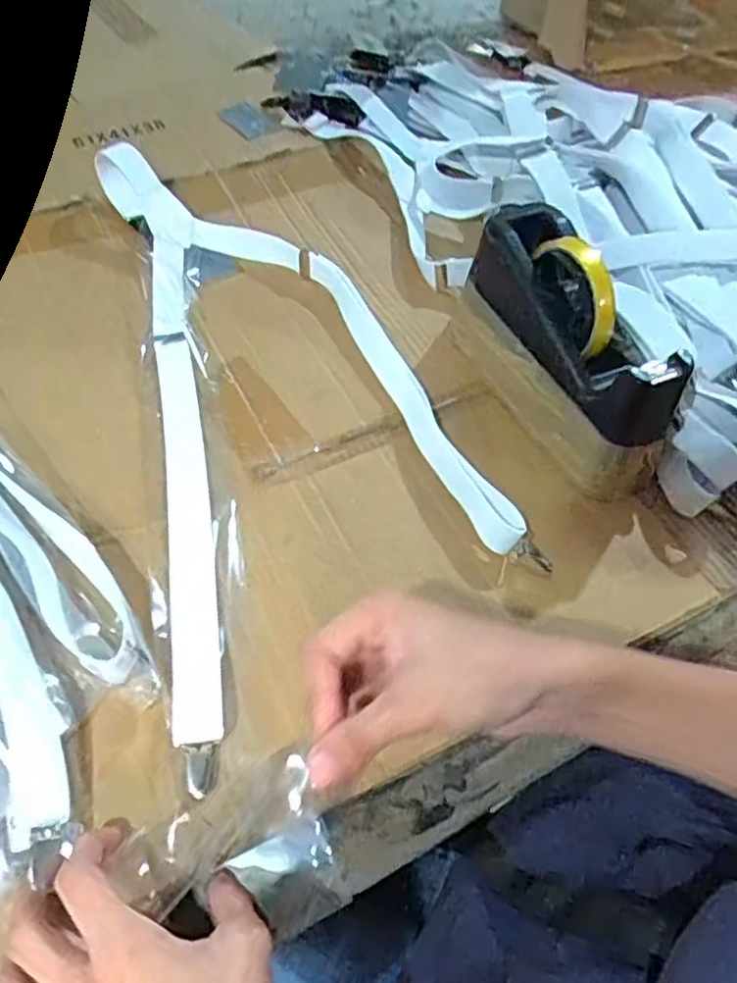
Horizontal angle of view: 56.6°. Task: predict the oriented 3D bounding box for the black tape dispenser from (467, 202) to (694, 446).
[{"bbox_3d":[0.146,-0.122,0.470,0.067,0.064,0.190,-26,72,-18],"label":"black tape dispenser"}]

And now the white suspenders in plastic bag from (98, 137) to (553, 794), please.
[{"bbox_3d":[-0.106,-0.089,0.502,0.262,0.045,0.501,-26,62,-17],"label":"white suspenders in plastic bag"}]

